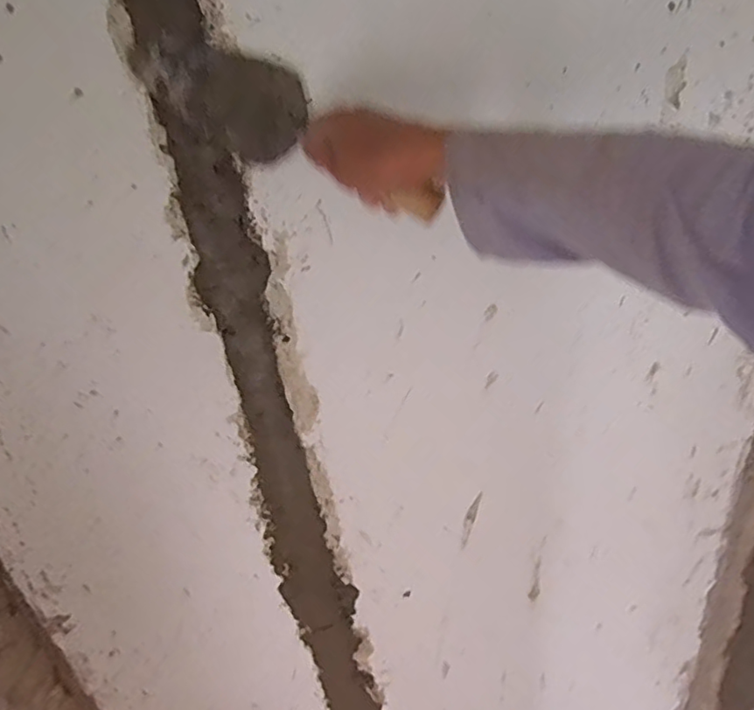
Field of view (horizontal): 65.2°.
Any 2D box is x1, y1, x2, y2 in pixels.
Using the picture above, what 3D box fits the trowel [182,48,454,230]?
[{"bbox_3d":[-0.054,-0.183,0.515,0.248,0.084,0.048,32,41,11],"label":"trowel"}]

